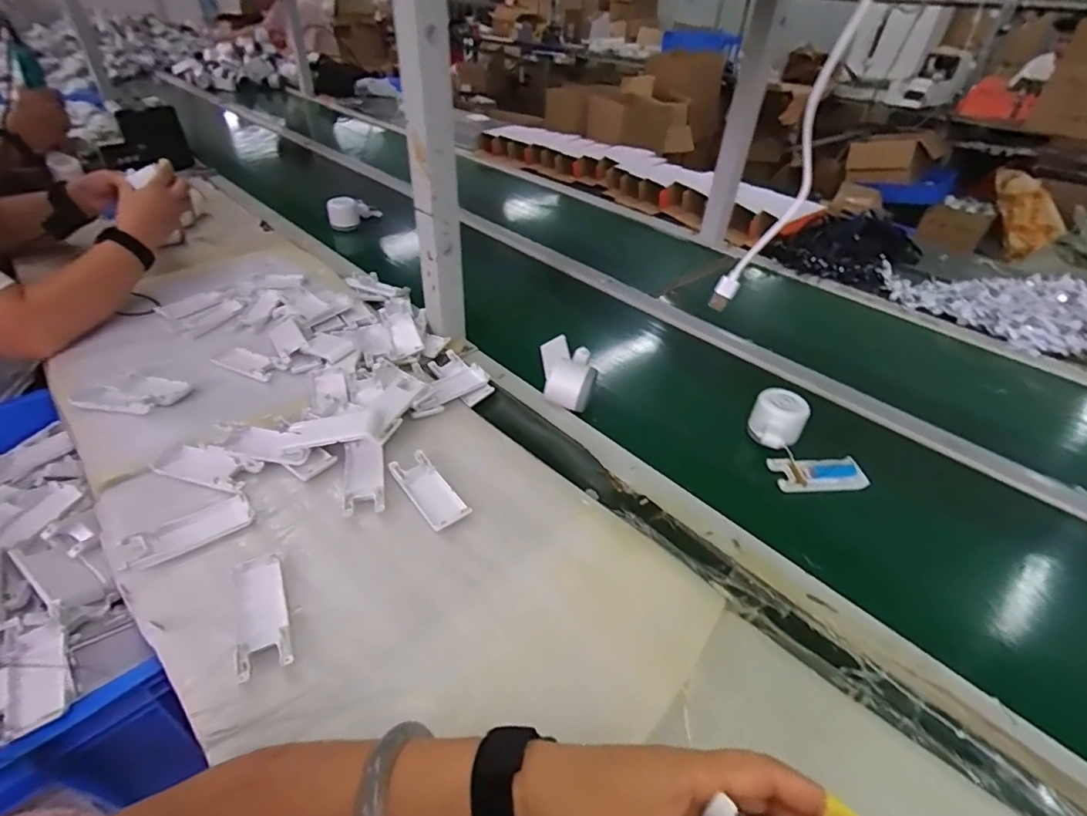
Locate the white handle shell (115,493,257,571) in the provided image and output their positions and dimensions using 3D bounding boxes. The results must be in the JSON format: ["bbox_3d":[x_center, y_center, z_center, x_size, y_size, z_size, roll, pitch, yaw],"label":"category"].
[{"bbox_3d":[-0.320,0.109,0.469,0.098,0.018,0.041,-27,47,-34],"label":"white handle shell"}]

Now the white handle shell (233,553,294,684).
[{"bbox_3d":[-0.226,0.162,0.416,0.036,0.007,0.102,-15,41,-23],"label":"white handle shell"}]

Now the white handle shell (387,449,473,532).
[{"bbox_3d":[-0.116,0.082,0.528,0.041,0.010,0.102,-23,45,-31],"label":"white handle shell"}]

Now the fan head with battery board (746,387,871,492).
[{"bbox_3d":[0.304,0.036,0.608,0.103,0.060,0.118,-3,38,-9],"label":"fan head with battery board"}]

